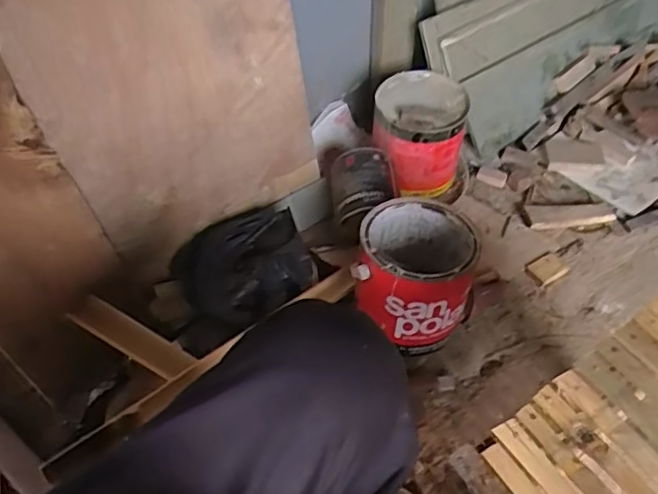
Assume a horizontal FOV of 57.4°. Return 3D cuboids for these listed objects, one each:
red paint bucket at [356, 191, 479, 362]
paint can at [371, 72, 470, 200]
[{"bbox_3d":[0.117,0.047,0.824,0.150,0.177,0.170,11,49,11],"label":"red paint bucket"},{"bbox_3d":[0.151,-0.188,1.030,0.151,0.147,0.167,3,48,4],"label":"paint can"}]

